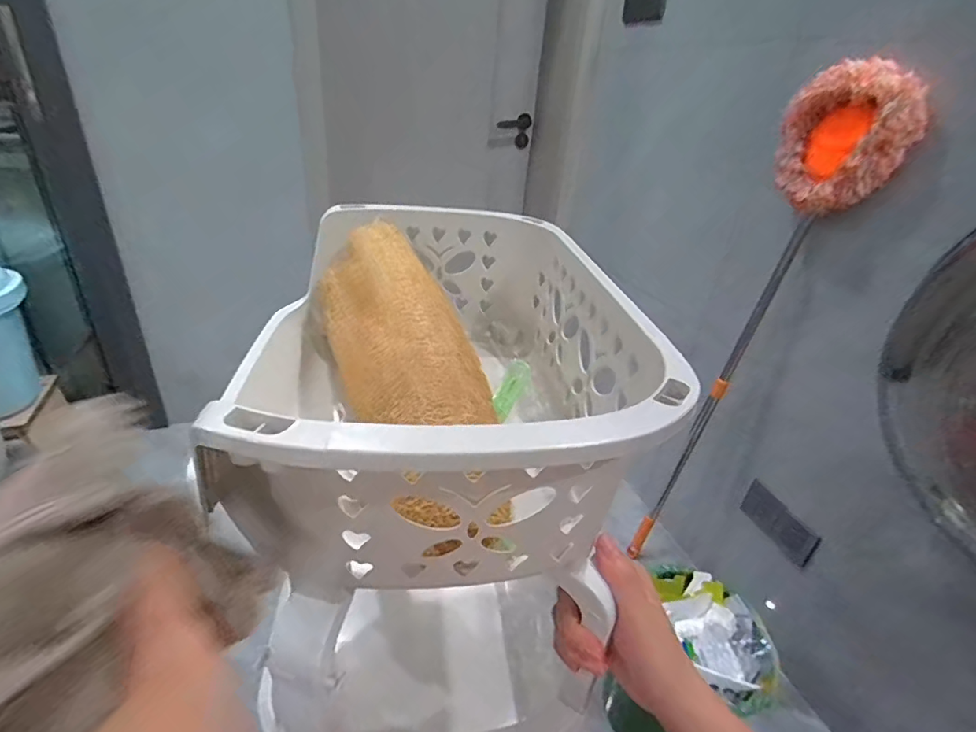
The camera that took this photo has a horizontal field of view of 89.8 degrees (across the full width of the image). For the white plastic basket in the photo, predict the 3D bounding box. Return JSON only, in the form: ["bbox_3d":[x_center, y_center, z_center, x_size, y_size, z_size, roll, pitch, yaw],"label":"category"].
[{"bbox_3d":[-0.033,-0.012,0.369,0.250,0.135,0.379,5,27,-3],"label":"white plastic basket"}]

